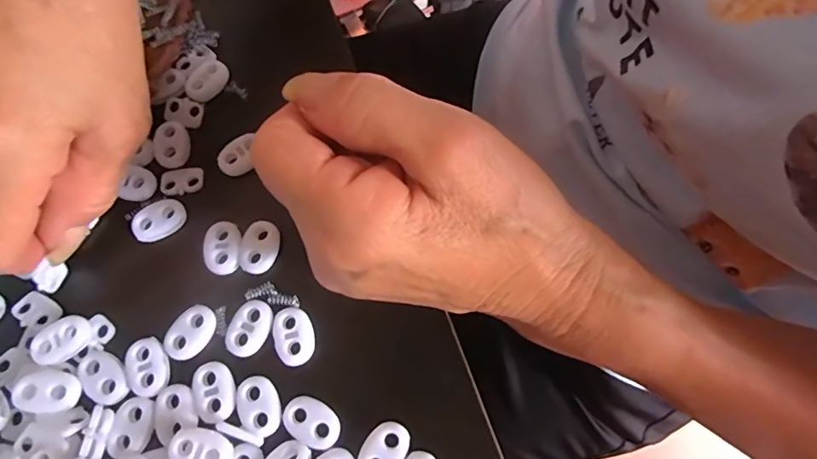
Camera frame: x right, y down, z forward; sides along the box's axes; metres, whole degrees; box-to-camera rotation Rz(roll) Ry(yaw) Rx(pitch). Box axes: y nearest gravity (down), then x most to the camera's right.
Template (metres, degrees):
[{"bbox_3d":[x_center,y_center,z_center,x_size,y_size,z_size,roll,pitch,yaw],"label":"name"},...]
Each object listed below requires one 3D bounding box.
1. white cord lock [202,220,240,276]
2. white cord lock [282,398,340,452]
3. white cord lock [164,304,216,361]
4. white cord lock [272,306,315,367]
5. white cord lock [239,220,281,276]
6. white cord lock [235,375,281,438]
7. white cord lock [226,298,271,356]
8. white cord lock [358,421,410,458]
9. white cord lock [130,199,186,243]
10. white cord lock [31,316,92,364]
[{"bbox_3d":[-0.079,0.007,0.207,0.015,0.004,0.023,-6,72,-2],"label":"white cord lock"},{"bbox_3d":[-0.037,0.073,0.187,0.022,0.004,0.016,25,74,8],"label":"white cord lock"},{"bbox_3d":[-0.088,0.041,0.197,0.015,0.004,0.022,37,76,11],"label":"white cord lock"},{"bbox_3d":[-0.046,0.042,0.196,0.015,0.004,0.023,-19,73,-6],"label":"white cord lock"},{"bbox_3d":[-0.063,0.007,0.208,0.015,0.004,0.023,12,72,4],"label":"white cord lock"},{"bbox_3d":[-0.058,0.068,0.190,0.015,0.004,0.022,-25,74,-8],"label":"white cord lock"},{"bbox_3d":[-0.064,0.039,0.198,0.015,0.004,0.022,31,75,9],"label":"white cord lock"},{"bbox_3d":[-0.010,0.082,0.182,0.015,0.004,0.022,36,75,11],"label":"white cord lock"},{"bbox_3d":[-0.108,-0.005,0.214,0.022,0.004,0.015,-28,74,-9],"label":"white cord lock"},{"bbox_3d":[-0.138,0.044,0.197,0.020,0.006,0.015,-29,74,-9],"label":"white cord lock"}]

